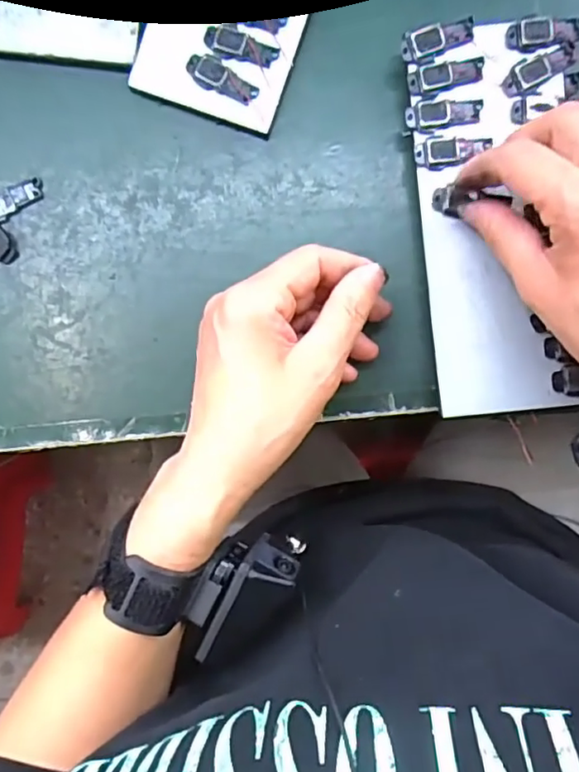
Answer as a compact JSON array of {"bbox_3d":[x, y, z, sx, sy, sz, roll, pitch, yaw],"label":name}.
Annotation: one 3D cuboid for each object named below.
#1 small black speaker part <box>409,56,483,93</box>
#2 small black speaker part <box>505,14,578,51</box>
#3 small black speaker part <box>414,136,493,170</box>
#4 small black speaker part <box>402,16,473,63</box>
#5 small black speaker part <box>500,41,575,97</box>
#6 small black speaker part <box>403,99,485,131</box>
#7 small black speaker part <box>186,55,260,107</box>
[{"bbox_3d":[0.082,-0.162,0.305,0.039,0.004,0.012,-10,99,-1],"label":"small black speaker part"},{"bbox_3d":[0.133,-0.183,0.303,0.040,0.005,0.015,-5,91,0],"label":"small black speaker part"},{"bbox_3d":[0.085,-0.123,0.307,0.039,0.004,0.016,-6,92,0],"label":"small black speaker part"},{"bbox_3d":[0.078,-0.179,0.303,0.039,0.005,0.016,-16,97,-4],"label":"small black speaker part"},{"bbox_3d":[0.130,-0.165,0.304,0.040,0.004,0.015,-28,91,1],"label":"small black speaker part"},{"bbox_3d":[0.081,-0.142,0.305,0.039,0.004,0.015,1,96,0],"label":"small black speaker part"},{"bbox_3d":[-0.037,-0.166,0.317,0.040,0.004,0.014,29,91,0],"label":"small black speaker part"}]

